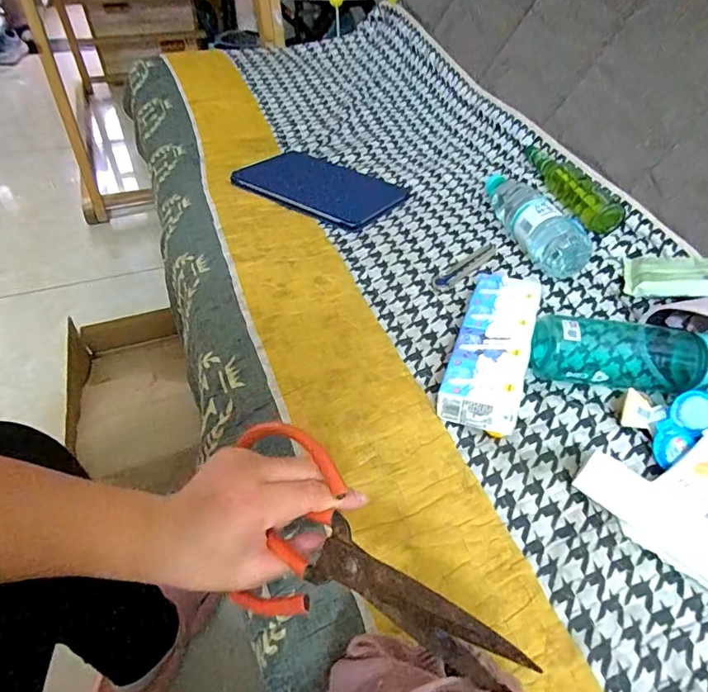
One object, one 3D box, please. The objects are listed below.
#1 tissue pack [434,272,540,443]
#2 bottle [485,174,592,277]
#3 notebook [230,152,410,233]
[{"bbox_3d":[0.151,-0.003,0.521,0.075,0.042,0.211,19,46,12],"label":"tissue pack"},{"bbox_3d":[0.249,-0.186,0.685,0.070,0.064,0.225,-8,47,-14],"label":"bottle"},{"bbox_3d":[-0.051,-0.260,0.774,0.251,0.010,0.187,28,49,20],"label":"notebook"}]

